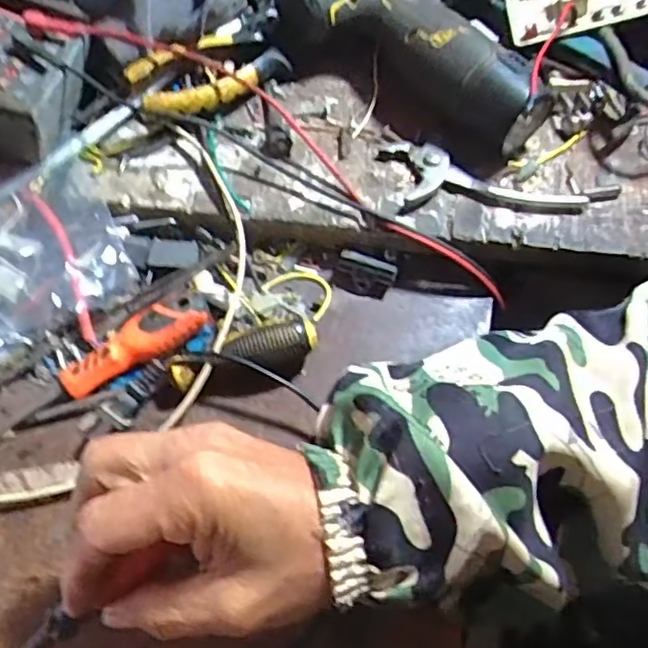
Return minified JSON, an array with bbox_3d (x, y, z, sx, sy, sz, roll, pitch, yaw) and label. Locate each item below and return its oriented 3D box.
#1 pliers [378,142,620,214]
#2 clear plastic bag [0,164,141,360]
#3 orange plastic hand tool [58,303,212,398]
[{"bbox_3d":[0.108,-0.092,0.385,0.140,0.012,0.049,1,64,2],"label":"pliers"},{"bbox_3d":[-0.194,-0.067,0.397,0.104,0.030,0.145,-25,66,-10],"label":"clear plastic bag"},{"bbox_3d":[-0.113,0.011,0.366,0.088,0.021,0.028,-29,67,-11],"label":"orange plastic hand tool"}]

